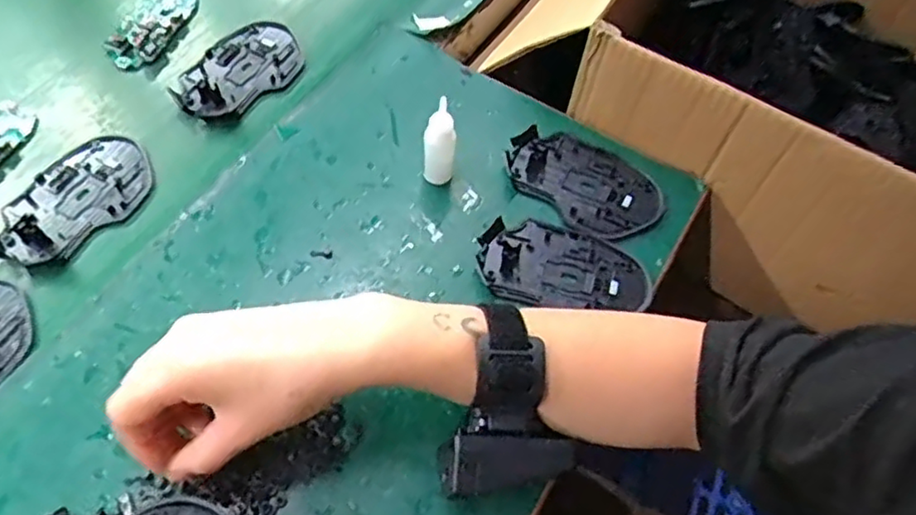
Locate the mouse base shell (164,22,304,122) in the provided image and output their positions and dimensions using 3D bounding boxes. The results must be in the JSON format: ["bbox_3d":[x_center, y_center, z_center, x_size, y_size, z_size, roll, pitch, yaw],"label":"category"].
[{"bbox_3d":[-0.174,-0.151,0.531,0.070,0.009,0.112,33,63,15],"label":"mouse base shell"}]

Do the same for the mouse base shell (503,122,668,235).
[{"bbox_3d":[0.094,-0.058,0.488,0.114,0.008,0.070,32,62,14],"label":"mouse base shell"}]

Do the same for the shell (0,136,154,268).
[{"bbox_3d":[-0.268,-0.040,0.461,0.070,0.009,0.112,37,64,17],"label":"shell"}]

